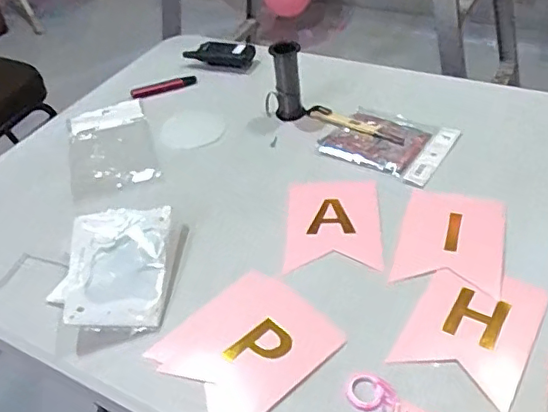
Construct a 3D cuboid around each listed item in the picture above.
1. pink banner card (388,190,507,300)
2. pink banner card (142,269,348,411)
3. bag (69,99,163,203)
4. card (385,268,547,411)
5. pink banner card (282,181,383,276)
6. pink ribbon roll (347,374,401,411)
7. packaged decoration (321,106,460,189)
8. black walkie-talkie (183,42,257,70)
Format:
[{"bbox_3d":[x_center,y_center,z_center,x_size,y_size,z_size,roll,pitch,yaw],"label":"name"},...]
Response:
[{"bbox_3d":[0.219,0.039,0.696,0.121,0.004,0.158,9,44,17],"label":"pink banner card"},{"bbox_3d":[-0.029,0.147,0.608,0.167,0.007,0.147,-34,48,-27],"label":"pink banner card"},{"bbox_3d":[-0.261,-0.100,0.908,0.127,0.012,0.235,-16,42,-10],"label":"bag"},{"bbox_3d":[0.212,0.126,0.601,0.119,0.005,0.157,20,48,27],"label":"card"},{"bbox_3d":[0.077,0.021,0.740,0.118,0.007,0.160,2,43,4],"label":"pink banner card"},{"bbox_3d":[0.098,0.184,0.549,0.052,0.008,0.036,12,45,21],"label":"pink ribbon roll"},{"bbox_3d":[0.174,-0.098,0.848,0.174,0.009,0.145,26,51,32],"label":"packaged decoration"},{"bbox_3d":[-0.100,-0.292,1.078,0.138,0.027,0.053,17,47,25],"label":"black walkie-talkie"}]

